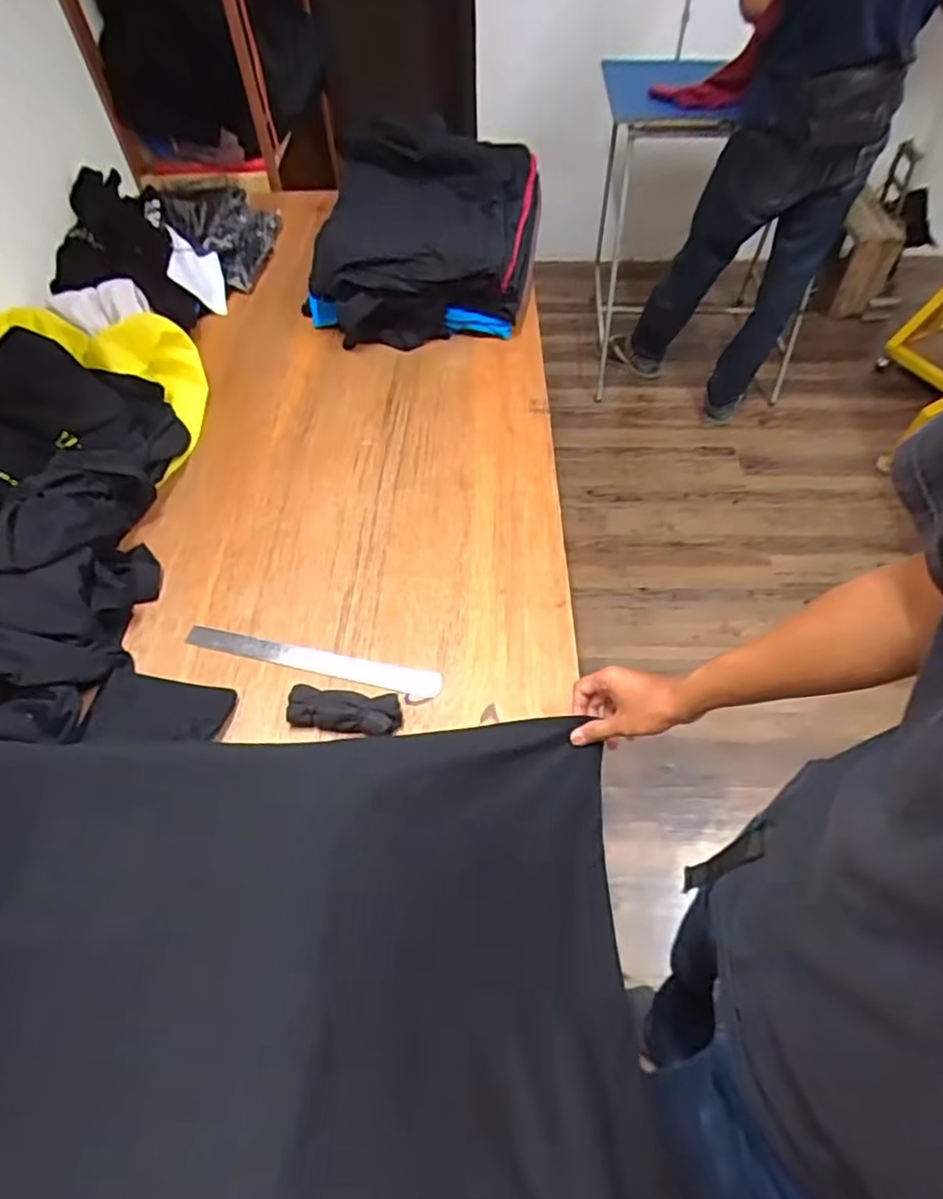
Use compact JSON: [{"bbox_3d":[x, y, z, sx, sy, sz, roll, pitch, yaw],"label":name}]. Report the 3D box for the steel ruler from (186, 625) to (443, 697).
[{"bbox_3d":[-0.195,0.075,0.806,0.321,0.005,0.035,10,55,7],"label":"steel ruler"}]

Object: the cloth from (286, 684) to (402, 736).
[{"bbox_3d":[-0.144,0.125,0.750,0.124,0.031,0.050,7,54,5],"label":"cloth"}]

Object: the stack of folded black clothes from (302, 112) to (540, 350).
[{"bbox_3d":[-0.075,-0.694,1.226,0.367,0.179,0.516,7,54,5],"label":"stack of folded black clothes"}]

